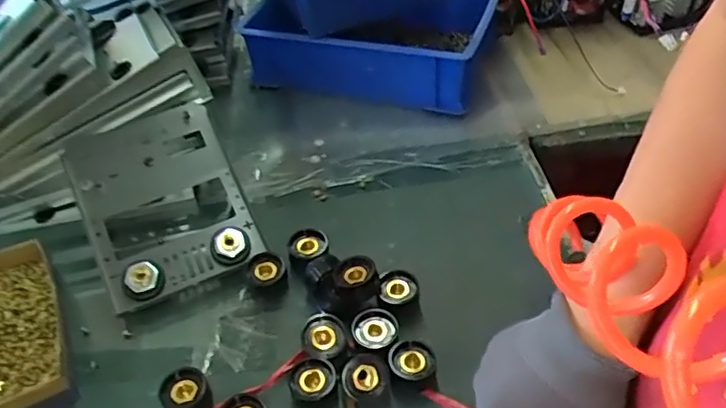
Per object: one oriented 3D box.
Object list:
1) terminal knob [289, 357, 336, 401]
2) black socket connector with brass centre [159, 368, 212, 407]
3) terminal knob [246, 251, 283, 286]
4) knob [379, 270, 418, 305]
[{"bbox_3d":[-0.039,0.146,0.500,0.036,0.026,0.035,-3,44,3],"label":"terminal knob"},{"bbox_3d":[-0.141,0.156,0.497,0.036,0.029,0.035,-3,44,3],"label":"black socket connector with brass centre"},{"bbox_3d":[-0.090,0.068,0.581,0.034,0.029,0.034,-3,44,3],"label":"terminal knob"},{"bbox_3d":[0.032,0.079,0.554,0.032,0.022,0.034,-3,44,2],"label":"knob"}]

